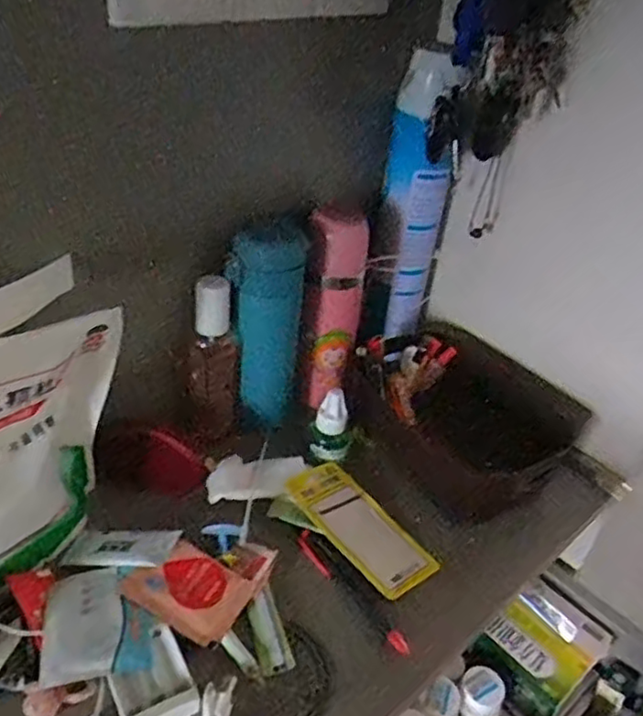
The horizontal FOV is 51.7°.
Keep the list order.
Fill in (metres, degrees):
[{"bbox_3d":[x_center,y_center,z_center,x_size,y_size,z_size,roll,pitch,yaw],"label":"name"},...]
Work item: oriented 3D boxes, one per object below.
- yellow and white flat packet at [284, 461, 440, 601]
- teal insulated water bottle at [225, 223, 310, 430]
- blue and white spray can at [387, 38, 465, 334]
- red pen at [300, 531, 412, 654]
[{"bbox_3d":[0.032,0.141,0.561,0.064,0.006,0.134,-21,51,-42],"label":"yellow and white flat packet"},{"bbox_3d":[-0.051,-0.027,0.594,0.062,0.180,0.064,10,36,4],"label":"teal insulated water bottle"},{"bbox_3d":[0.089,-0.150,0.644,0.061,0.276,0.058,5,36,-4],"label":"blue and white spray can"},{"bbox_3d":[0.024,0.178,0.513,0.020,0.010,0.119,-23,46,-35],"label":"red pen"}]

